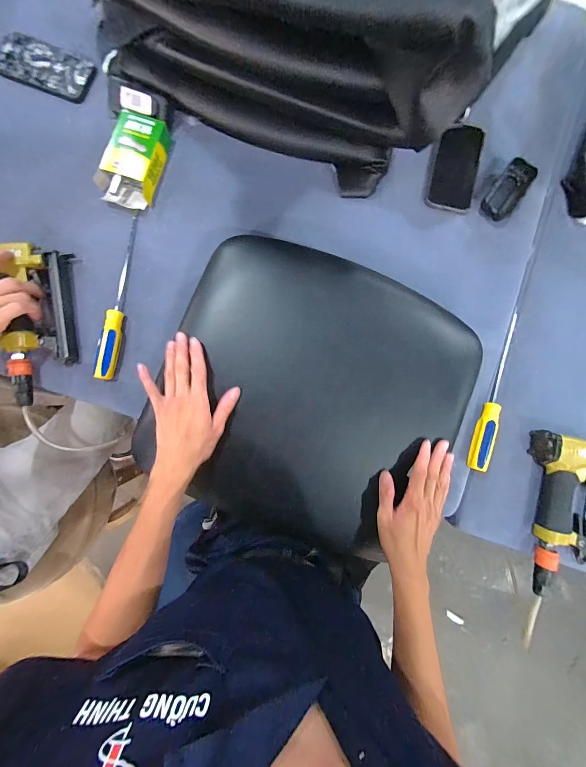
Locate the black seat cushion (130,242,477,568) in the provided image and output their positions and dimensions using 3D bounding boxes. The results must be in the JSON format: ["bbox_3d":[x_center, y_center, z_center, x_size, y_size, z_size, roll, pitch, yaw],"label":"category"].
[{"bbox_3d":[0.036,0.023,0.426,0.446,0.057,0.418,26,86,0],"label":"black seat cushion"}]

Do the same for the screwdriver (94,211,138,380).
[{"bbox_3d":[-0.292,-0.150,0.460,0.026,0.022,0.286,7,86,-2],"label":"screwdriver"}]

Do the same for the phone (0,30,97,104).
[{"bbox_3d":[-0.439,-0.563,0.490,0.163,0.005,0.091,22,83,-1],"label":"phone"}]

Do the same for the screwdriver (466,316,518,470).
[{"bbox_3d":[0.346,0.011,0.465,0.024,0.041,0.275,18,86,-1],"label":"screwdriver"}]

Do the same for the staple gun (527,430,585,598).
[{"bbox_3d":[0.455,0.208,0.447,0.125,0.052,0.256,1,87,-2],"label":"staple gun"}]

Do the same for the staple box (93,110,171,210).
[{"bbox_3d":[-0.275,-0.381,0.470,0.090,0.034,0.145,19,86,-1],"label":"staple box"}]

